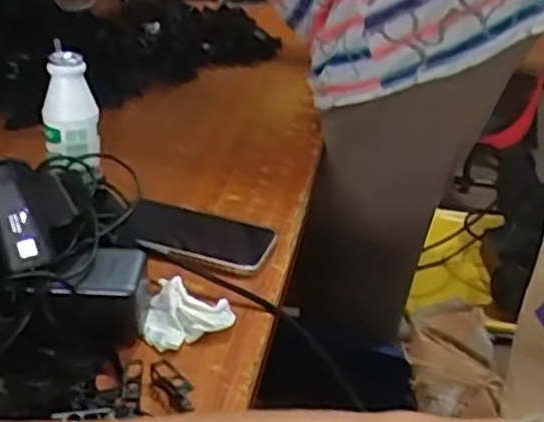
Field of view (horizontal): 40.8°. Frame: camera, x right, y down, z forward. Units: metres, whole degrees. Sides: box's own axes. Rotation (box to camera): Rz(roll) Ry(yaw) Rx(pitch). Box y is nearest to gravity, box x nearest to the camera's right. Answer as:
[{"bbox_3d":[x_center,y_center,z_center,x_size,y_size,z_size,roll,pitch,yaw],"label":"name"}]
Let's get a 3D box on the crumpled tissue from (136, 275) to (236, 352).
[{"bbox_3d":[-0.066,0.074,0.559,0.071,0.020,0.070,-1,31,-11],"label":"crumpled tissue"}]

